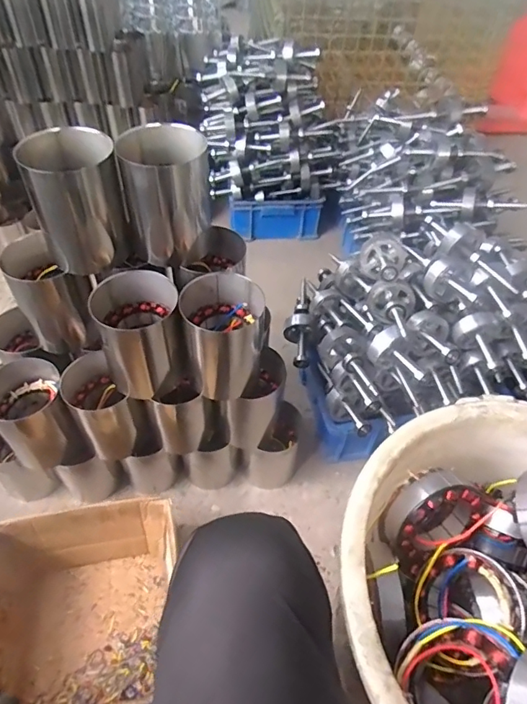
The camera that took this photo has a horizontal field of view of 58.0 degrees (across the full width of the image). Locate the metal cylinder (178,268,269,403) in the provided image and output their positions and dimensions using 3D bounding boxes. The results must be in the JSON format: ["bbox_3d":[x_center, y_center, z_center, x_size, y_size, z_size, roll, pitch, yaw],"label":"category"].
[{"bbox_3d":[-0.065,-0.020,0.749,0.121,0.168,0.118,-5,50,-8],"label":"metal cylinder"}]

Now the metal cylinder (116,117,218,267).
[{"bbox_3d":[-0.150,-0.232,0.710,0.112,0.163,0.112,-26,56,-23],"label":"metal cylinder"}]

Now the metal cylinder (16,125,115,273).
[{"bbox_3d":[-0.271,-0.210,0.698,0.118,0.181,0.104,-2,50,-5],"label":"metal cylinder"}]

